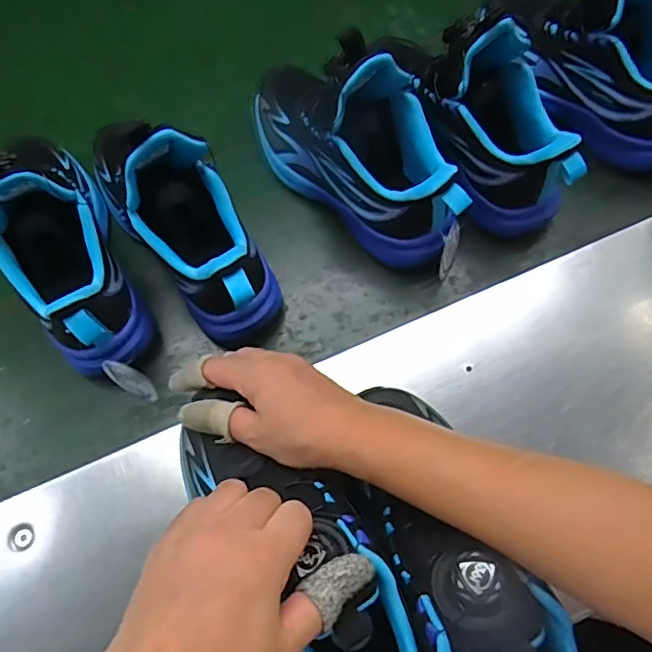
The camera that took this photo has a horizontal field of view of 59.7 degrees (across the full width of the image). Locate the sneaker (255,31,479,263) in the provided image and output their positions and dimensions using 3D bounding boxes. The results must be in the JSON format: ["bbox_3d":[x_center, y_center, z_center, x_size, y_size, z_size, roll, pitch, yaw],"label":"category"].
[{"bbox_3d":[0.020,-0.155,0.465,0.080,0.141,0.230,-43,72,-14],"label":"sneaker"}]

